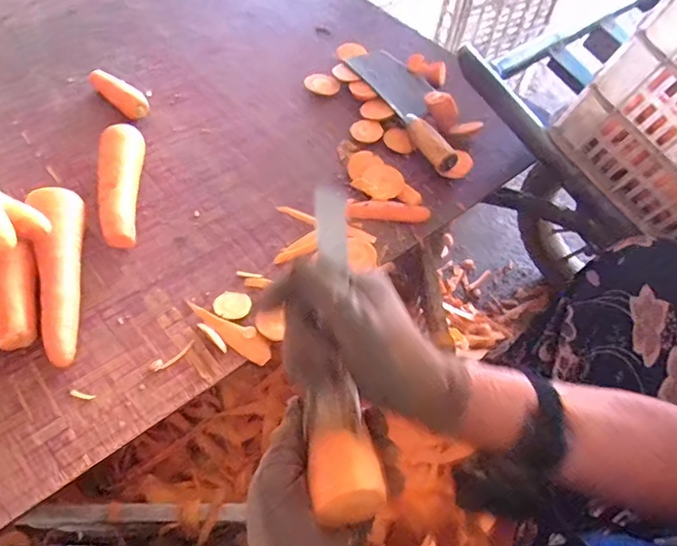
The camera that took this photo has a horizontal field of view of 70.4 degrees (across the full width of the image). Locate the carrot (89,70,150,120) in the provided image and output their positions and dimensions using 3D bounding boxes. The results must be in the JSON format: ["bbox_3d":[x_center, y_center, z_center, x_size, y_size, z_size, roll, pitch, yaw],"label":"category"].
[{"bbox_3d":[-0.310,-0.252,0.676,0.118,0.034,0.029,35,59,19],"label":"carrot"}]

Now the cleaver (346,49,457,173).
[{"bbox_3d":[0.111,-0.249,0.699,0.092,0.024,0.265,-22,59,-19],"label":"cleaver"}]

